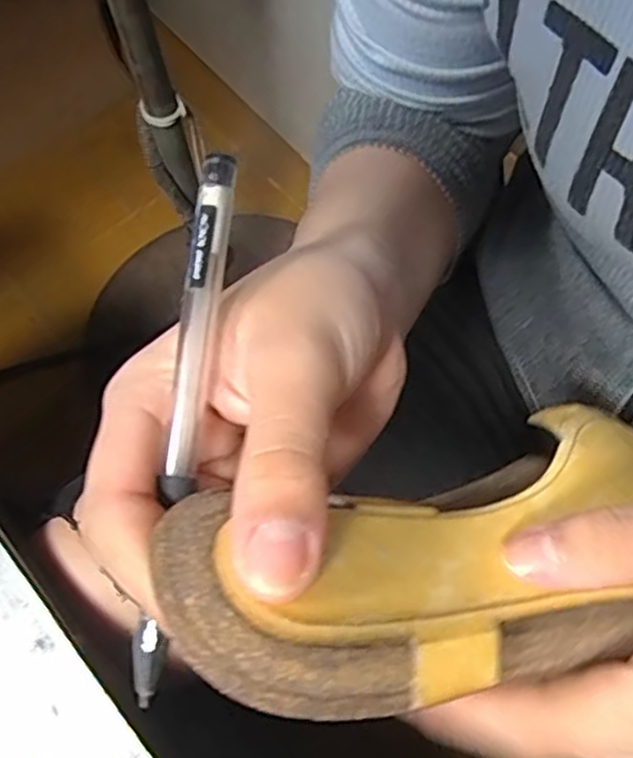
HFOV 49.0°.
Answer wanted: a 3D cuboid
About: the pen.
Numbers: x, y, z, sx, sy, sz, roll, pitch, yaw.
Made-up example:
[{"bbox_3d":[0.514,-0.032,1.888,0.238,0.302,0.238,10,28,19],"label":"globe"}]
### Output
[{"bbox_3d":[-0.032,0.006,0.170,0.009,0.007,0.128,5,81,5],"label":"pen"}]

